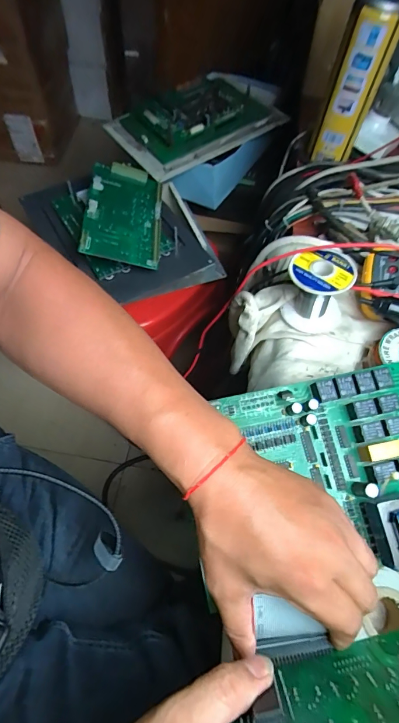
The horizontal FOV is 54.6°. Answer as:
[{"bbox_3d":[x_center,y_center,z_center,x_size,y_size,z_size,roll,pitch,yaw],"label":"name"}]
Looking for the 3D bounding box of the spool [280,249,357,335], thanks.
[{"bbox_3d":[0.125,-0.074,0.409,0.062,0.066,0.064,1,61,-2],"label":"spool"}]

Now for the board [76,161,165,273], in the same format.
[{"bbox_3d":[-0.121,-0.239,0.623,0.115,0.015,0.191,8,69,-15],"label":"board"}]

